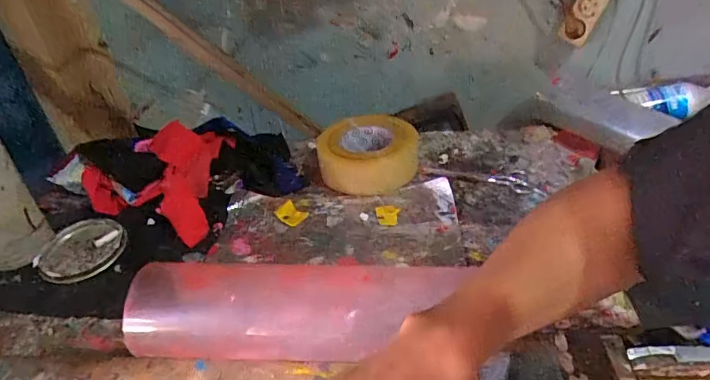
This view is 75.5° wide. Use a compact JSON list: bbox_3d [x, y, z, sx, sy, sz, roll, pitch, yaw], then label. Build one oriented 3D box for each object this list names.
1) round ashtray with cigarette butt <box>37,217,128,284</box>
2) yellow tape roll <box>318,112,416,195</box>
[{"bbox_3d":[-0.340,0.074,0.574,0.098,0.019,0.091,-4,36,3],"label":"round ashtray with cigarette butt"},{"bbox_3d":[0.021,-0.062,0.679,0.139,0.061,0.139,-4,36,3],"label":"yellow tape roll"}]

